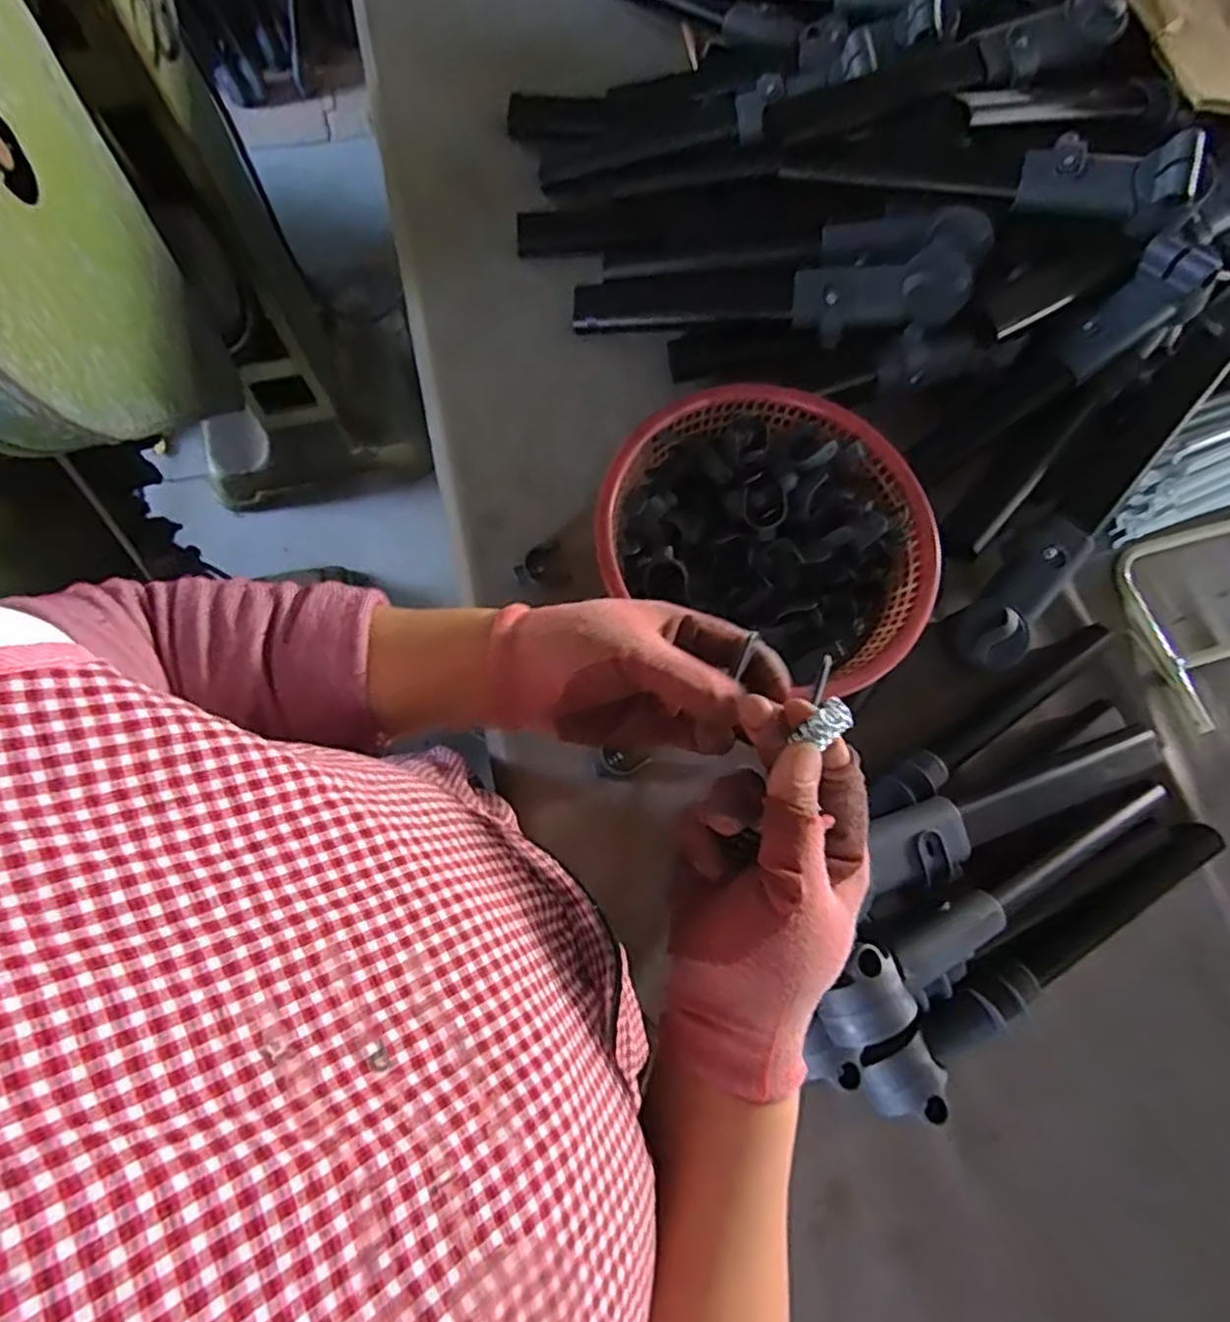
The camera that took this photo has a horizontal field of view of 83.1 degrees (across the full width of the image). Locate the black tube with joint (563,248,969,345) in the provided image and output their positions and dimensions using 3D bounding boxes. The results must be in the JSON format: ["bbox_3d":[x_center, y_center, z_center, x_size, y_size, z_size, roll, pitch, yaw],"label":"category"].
[{"bbox_3d":[0.149,-0.375,0.718,0.393,0.040,0.079,7,75,19],"label":"black tube with joint"}]

